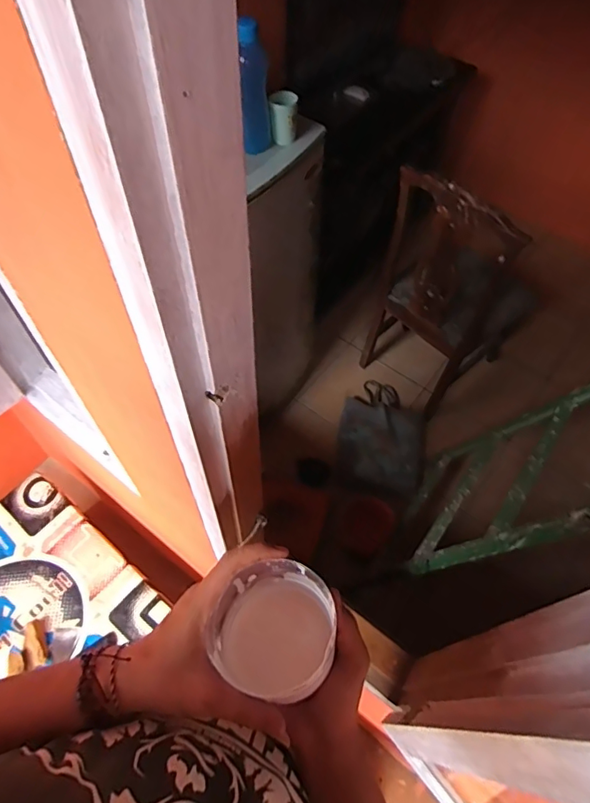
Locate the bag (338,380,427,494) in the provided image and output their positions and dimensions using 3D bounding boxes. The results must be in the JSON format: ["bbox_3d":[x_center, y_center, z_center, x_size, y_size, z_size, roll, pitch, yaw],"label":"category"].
[{"bbox_3d":[0.353,0.108,1.934,0.336,0.111,0.530,13,59,6],"label":"bag"}]

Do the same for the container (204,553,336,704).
[{"bbox_3d":[-0.012,0.178,0.383,0.088,0.091,0.082,26,61,13],"label":"container"}]

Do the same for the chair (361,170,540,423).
[{"bbox_3d":[0.577,-0.425,1.762,0.458,0.848,0.413,-38,66,-22],"label":"chair"}]

